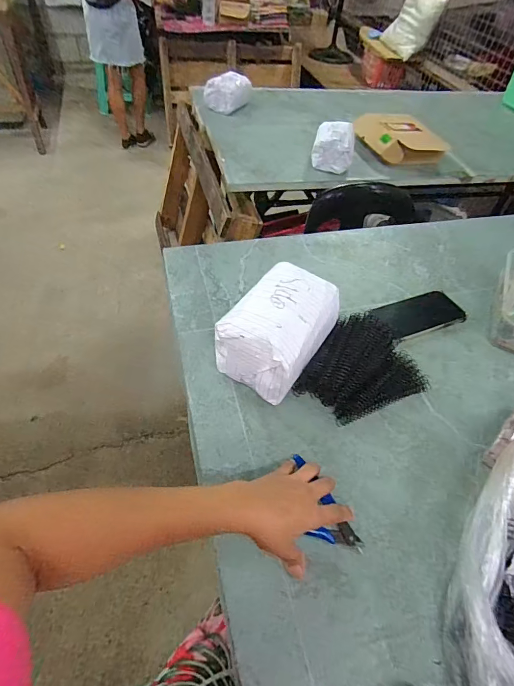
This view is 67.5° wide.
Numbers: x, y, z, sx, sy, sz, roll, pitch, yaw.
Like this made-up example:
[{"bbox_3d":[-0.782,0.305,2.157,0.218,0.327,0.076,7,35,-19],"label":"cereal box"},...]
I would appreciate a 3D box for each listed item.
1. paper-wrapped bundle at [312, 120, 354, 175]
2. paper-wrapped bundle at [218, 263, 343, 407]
[{"bbox_3d":[0.260,-0.656,1.302,0.134,0.113,0.190,13,50,6],"label":"paper-wrapped bundle"},{"bbox_3d":[0.035,-0.017,0.563,0.121,0.121,0.184,29,54,19],"label":"paper-wrapped bundle"}]

